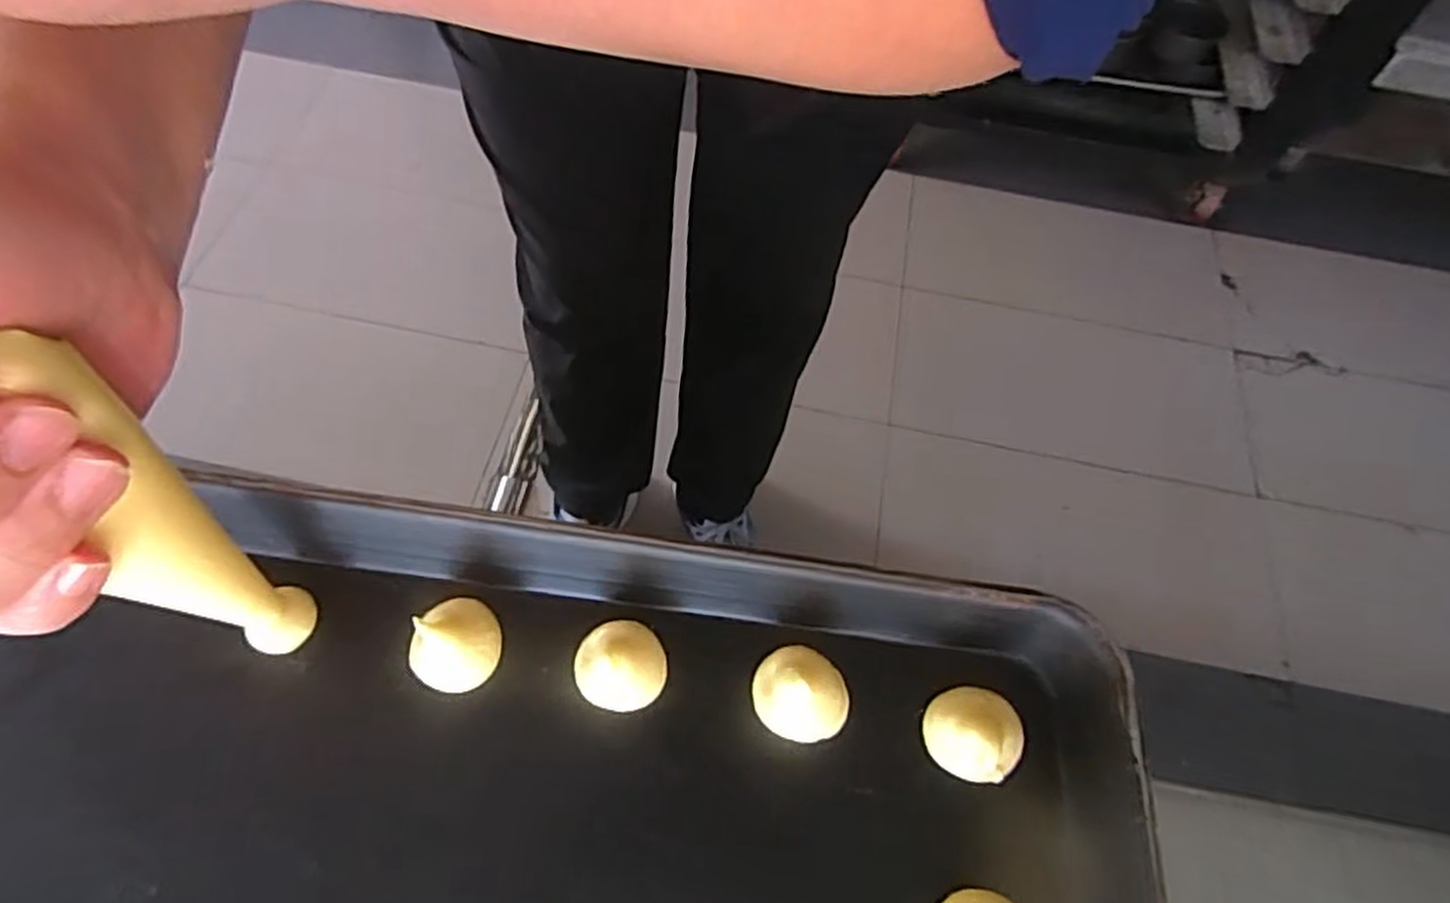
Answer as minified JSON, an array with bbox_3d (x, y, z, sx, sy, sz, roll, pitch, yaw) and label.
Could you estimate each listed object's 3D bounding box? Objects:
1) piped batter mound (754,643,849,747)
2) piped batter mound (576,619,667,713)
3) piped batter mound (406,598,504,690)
[{"bbox_3d":[0.024,0.077,0.251,0.031,0.018,0.026,34,64,14],"label":"piped batter mound"},{"bbox_3d":[-0.034,0.069,0.254,0.029,0.013,0.027,9,61,1],"label":"piped batter mound"},{"bbox_3d":[-0.087,0.061,0.250,0.027,0.020,0.028,8,61,0],"label":"piped batter mound"}]

